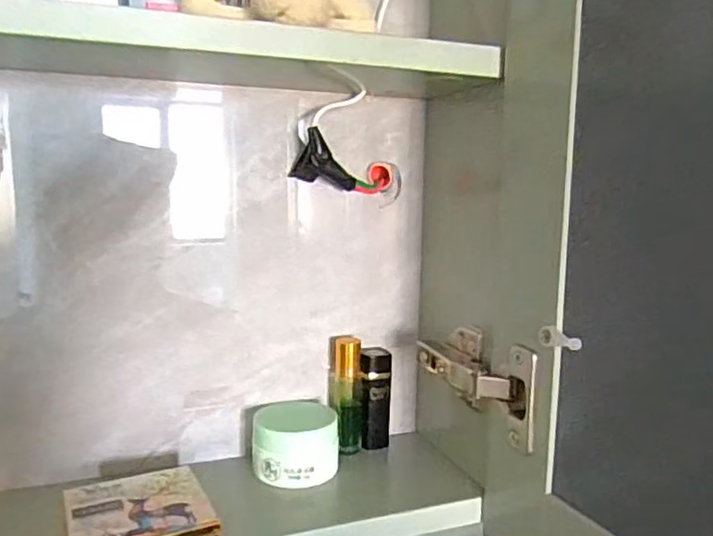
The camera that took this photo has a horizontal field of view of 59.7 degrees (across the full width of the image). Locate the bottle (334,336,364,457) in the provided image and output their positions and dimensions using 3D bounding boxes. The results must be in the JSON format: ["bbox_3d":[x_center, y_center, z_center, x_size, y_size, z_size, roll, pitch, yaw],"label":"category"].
[{"bbox_3d":[-0.005,0.093,0.455,0.021,0.081,0.017,2,9,2],"label":"bottle"}]

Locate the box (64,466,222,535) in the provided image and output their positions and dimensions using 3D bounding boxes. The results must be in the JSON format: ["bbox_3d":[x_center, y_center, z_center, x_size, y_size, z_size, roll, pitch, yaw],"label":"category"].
[{"bbox_3d":[-0.122,0.140,0.351,0.073,0.011,0.079,-3,10,-27],"label":"box"}]

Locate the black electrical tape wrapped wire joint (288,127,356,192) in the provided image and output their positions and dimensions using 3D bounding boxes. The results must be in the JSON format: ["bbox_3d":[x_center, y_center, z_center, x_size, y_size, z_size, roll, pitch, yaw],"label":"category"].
[{"bbox_3d":[-0.021,-0.074,0.427,0.042,0.038,0.025,-1,9,-16],"label":"black electrical tape wrapped wire joint"}]

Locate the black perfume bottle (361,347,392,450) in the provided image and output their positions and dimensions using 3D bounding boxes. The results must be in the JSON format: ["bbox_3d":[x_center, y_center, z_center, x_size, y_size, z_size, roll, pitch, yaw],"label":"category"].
[{"bbox_3d":[0.014,0.098,0.465,0.022,0.072,0.017,2,9,2],"label":"black perfume bottle"}]

